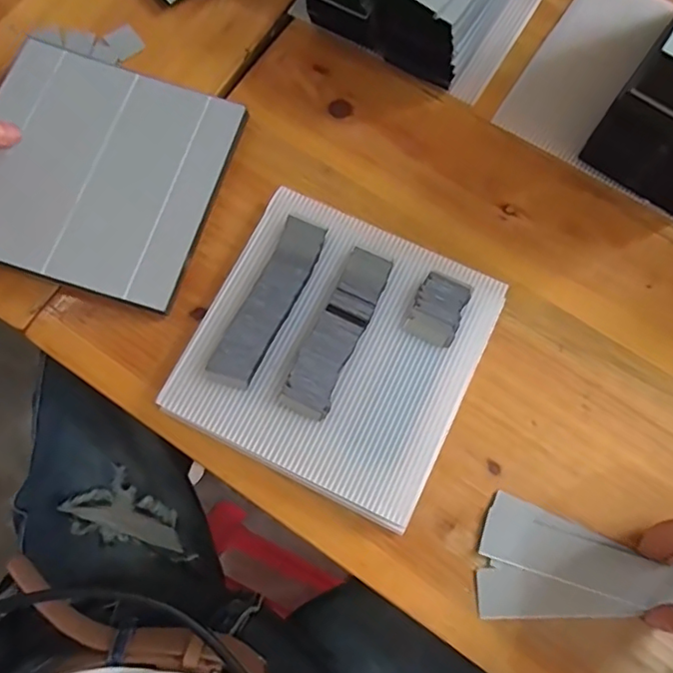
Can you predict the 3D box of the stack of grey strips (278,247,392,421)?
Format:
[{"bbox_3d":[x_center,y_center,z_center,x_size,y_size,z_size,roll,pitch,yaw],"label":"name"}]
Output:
[{"bbox_3d":[0.001,-0.004,0.338,0.028,0.009,0.107,24,76,6],"label":"stack of grey strips"}]

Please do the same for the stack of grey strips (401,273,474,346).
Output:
[{"bbox_3d":[0.062,-0.017,0.344,0.030,0.004,0.043,25,76,6],"label":"stack of grey strips"}]

